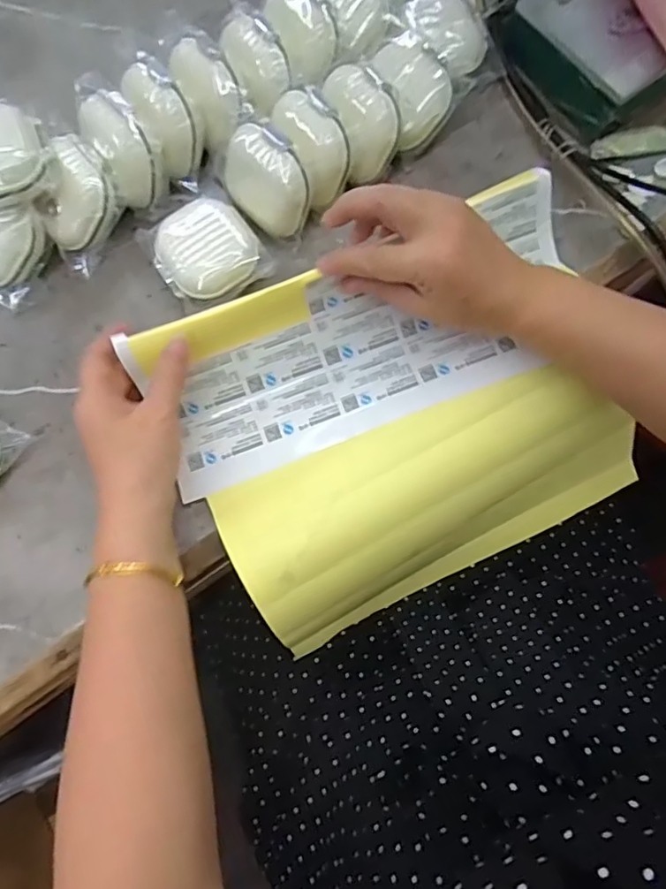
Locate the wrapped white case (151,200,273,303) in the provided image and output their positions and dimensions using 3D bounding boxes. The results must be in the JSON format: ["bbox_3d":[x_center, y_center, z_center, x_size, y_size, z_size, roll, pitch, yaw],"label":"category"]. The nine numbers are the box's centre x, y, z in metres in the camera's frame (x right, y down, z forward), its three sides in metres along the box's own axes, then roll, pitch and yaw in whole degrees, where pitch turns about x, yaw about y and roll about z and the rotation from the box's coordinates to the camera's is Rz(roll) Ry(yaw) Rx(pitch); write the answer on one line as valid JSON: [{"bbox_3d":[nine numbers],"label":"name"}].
[{"bbox_3d":[-0.096,-0.147,0.437,0.075,0.040,0.077,-33,79,-6],"label":"wrapped white case"}]

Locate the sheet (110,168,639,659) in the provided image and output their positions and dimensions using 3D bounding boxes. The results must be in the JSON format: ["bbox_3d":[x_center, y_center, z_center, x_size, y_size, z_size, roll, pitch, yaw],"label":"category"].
[{"bbox_3d":[0.054,-0.012,0.424,0.308,0.137,0.225,-25,78,-5],"label":"sheet"}]

